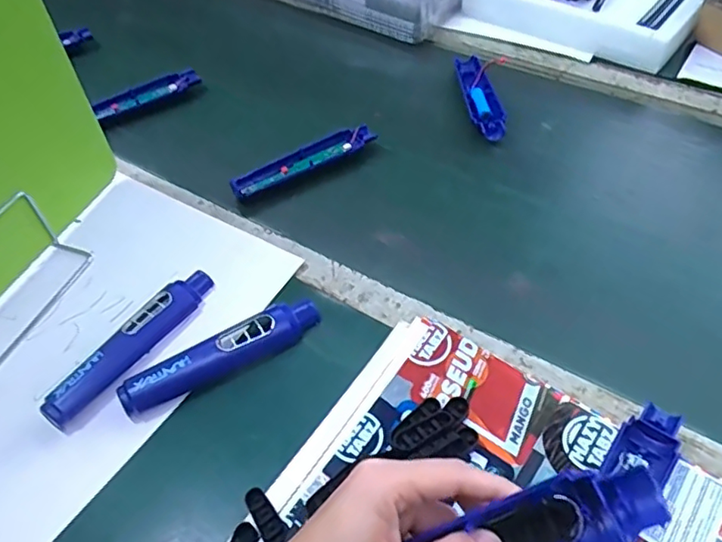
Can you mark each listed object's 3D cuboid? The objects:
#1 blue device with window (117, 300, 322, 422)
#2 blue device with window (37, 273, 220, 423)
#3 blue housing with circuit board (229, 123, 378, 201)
[{"bbox_3d":[-0.115,0.068,0.493,0.170,0.031,0.032,-27,57,-18],"label":"blue device with window"},{"bbox_3d":[-0.192,0.062,0.504,0.034,0.029,0.167,24,57,18],"label":"blue device with window"},{"bbox_3d":[-0.064,-0.124,0.666,0.174,0.019,0.034,-26,56,-18],"label":"blue housing with circuit board"}]

